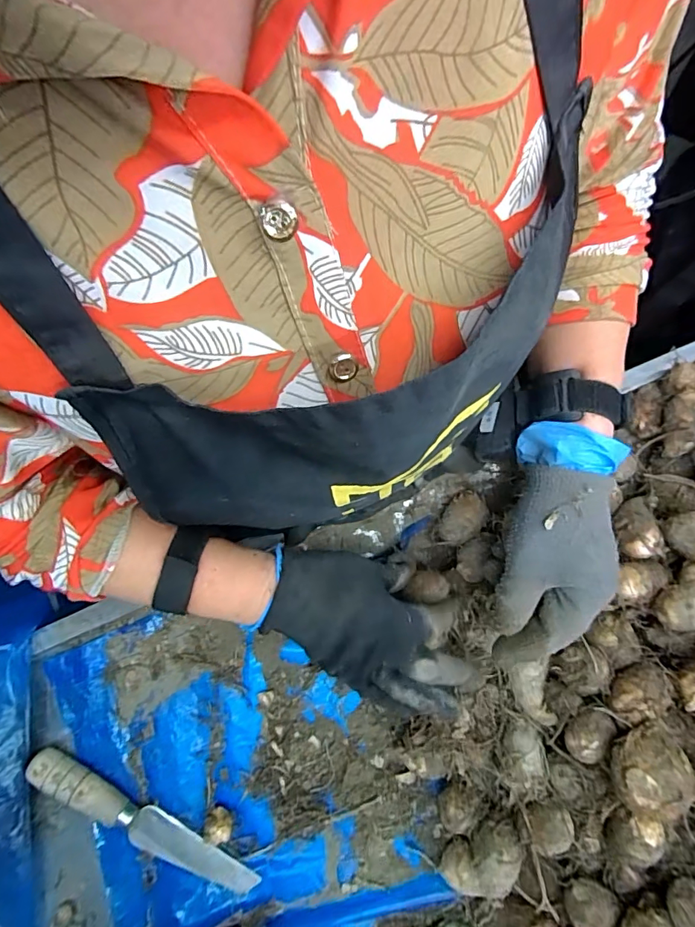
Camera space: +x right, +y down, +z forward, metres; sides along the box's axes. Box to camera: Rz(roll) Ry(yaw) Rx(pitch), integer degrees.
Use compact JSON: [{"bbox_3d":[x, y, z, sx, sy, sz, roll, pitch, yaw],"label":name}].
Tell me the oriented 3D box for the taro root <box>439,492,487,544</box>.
[{"bbox_3d":[0.102,0.050,0.423,0.033,0.034,0.048,41,82,9],"label":"taro root"}]

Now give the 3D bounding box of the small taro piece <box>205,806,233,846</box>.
[{"bbox_3d":[-0.104,0.292,0.381,0.019,0.019,0.021,-9,77,0],"label":"small taro piece"}]

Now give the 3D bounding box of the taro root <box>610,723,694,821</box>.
[{"bbox_3d":[0.193,0.197,0.303,0.048,0.035,0.043,-26,78,-4],"label":"taro root"}]

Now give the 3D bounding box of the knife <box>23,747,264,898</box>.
[{"bbox_3d":[-0.169,0.295,0.381,0.202,0.023,0.028,27,80,7],"label":"knife"}]

